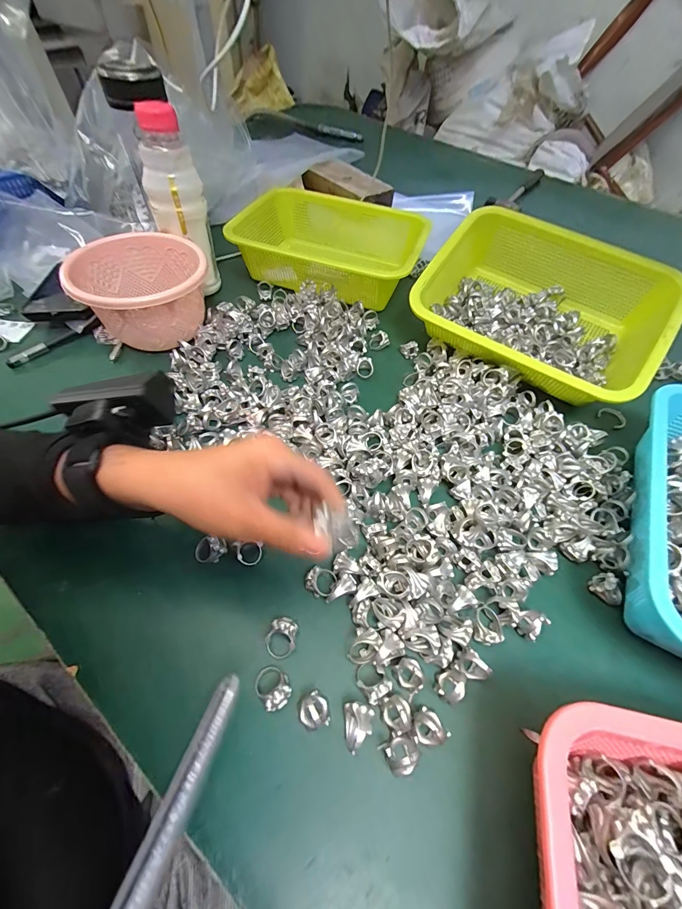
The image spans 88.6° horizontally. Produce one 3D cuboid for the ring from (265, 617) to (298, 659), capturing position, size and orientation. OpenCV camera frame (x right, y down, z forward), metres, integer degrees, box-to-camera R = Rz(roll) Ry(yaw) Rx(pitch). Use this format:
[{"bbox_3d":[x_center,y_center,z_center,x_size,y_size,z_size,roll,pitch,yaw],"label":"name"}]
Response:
[{"bbox_3d":[-0.043,0.135,0.257,0.020,0.022,0.026,22,58,11],"label":"ring"}]

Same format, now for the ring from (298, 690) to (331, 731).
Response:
[{"bbox_3d":[-0.018,0.174,0.236,0.020,0.020,0.020,1,57,-2],"label":"ring"}]

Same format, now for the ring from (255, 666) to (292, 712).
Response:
[{"bbox_3d":[-0.047,0.160,0.240,0.020,0.020,0.026,-37,66,-24],"label":"ring"}]

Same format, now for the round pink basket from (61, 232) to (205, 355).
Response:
[{"bbox_3d":[-0.226,-0.189,0.413,0.136,0.079,0.140,-19,60,-15],"label":"round pink basket"}]

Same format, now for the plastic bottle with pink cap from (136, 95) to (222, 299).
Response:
[{"bbox_3d":[-0.196,-0.297,0.429,0.058,0.185,0.053,1,57,-2],"label":"plastic bottle with pink cap"}]

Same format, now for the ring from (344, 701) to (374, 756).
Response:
[{"bbox_3d":[0.011,0.179,0.230,0.017,0.024,0.025,3,57,-1],"label":"ring"}]

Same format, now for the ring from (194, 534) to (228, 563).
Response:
[{"bbox_3d":[-0.109,0.080,0.295,0.020,0.017,0.024,26,95,43],"label":"ring"}]

